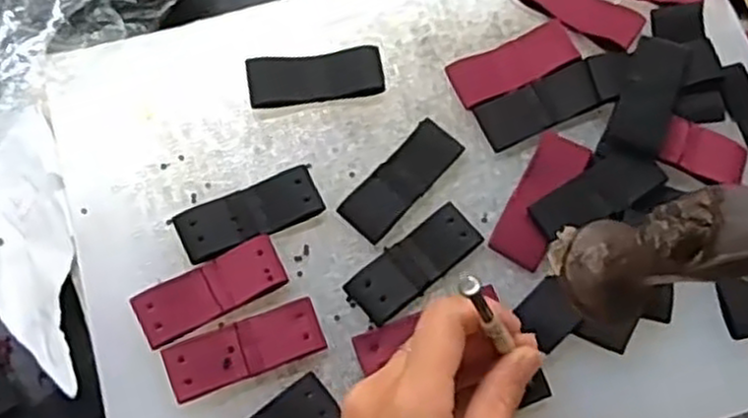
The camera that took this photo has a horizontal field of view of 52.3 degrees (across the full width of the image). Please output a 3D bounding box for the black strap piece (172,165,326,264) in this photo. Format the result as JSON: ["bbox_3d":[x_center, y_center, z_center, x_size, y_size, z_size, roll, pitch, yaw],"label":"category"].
[{"bbox_3d":[-0.058,0.001,0.355,0.065,0.008,0.027,-23,75,-11],"label":"black strap piece"}]

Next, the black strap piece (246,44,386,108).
[{"bbox_3d":[-0.029,-0.066,0.380,0.066,0.010,0.026,-12,73,-7],"label":"black strap piece"}]

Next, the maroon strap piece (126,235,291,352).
[{"bbox_3d":[-0.073,0.036,0.341,0.065,0.008,0.025,-26,75,-11],"label":"maroon strap piece"}]

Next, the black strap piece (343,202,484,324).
[{"bbox_3d":[0.019,0.024,0.351,0.066,0.006,0.026,-38,78,-14],"label":"black strap piece"}]

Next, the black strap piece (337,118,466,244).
[{"bbox_3d":[0.013,-0.014,0.366,0.024,0.005,0.065,42,74,10],"label":"black strap piece"}]

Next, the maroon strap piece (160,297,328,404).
[{"bbox_3d":[-0.057,0.061,0.335,0.067,0.008,0.024,-20,74,-10],"label":"maroon strap piece"}]

